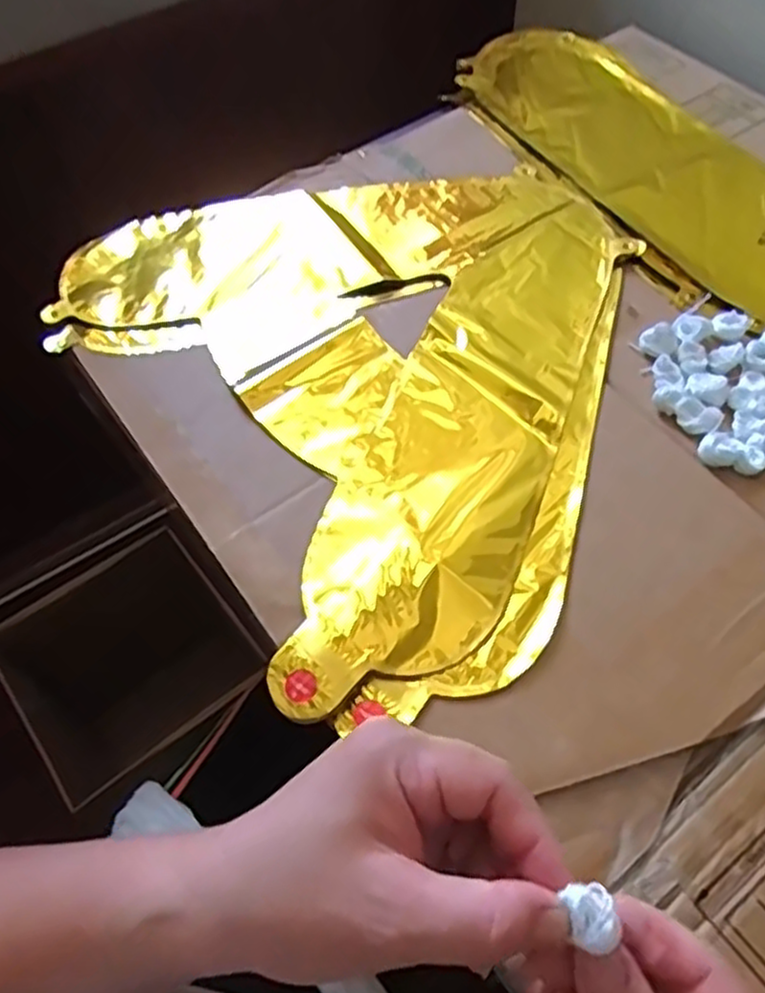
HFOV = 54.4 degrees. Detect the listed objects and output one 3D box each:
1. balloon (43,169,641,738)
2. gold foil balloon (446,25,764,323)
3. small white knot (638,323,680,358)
[{"bbox_3d":[0.009,-0.101,0.467,0.342,0.011,0.398,-33,63,-16],"label":"balloon"},{"bbox_3d":[0.259,-0.274,0.571,0.259,0.018,0.409,-33,63,-16],"label":"gold foil balloon"},{"bbox_3d":[0.170,-0.094,0.457,0.020,0.010,0.020,-23,61,-11],"label":"small white knot"}]

